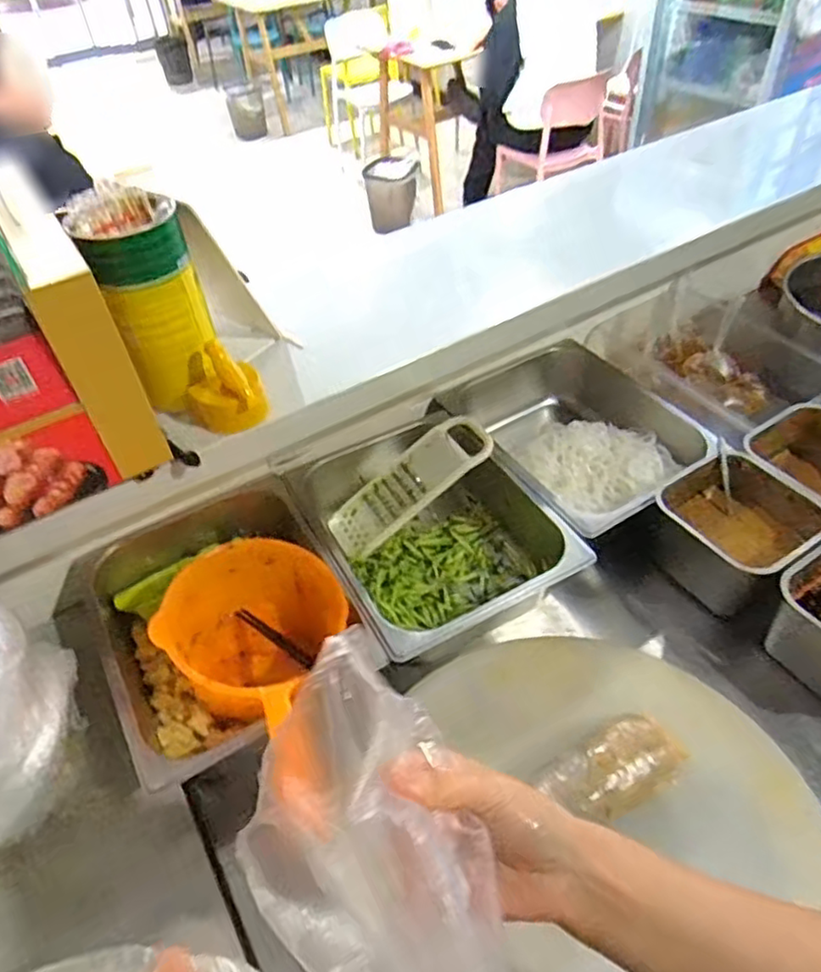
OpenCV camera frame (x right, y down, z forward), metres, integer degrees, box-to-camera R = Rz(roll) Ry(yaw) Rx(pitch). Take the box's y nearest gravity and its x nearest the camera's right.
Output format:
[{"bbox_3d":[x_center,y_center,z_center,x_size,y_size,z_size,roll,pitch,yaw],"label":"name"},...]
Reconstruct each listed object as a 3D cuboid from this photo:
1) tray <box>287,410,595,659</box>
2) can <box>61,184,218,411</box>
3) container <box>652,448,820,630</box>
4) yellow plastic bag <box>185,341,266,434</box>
[{"bbox_3d":[0.018,0.060,0.831,0.256,0.112,0.327,-24,49,-17],"label":"tray"},{"bbox_3d":[-0.259,-0.189,0.665,0.095,0.188,0.108,-18,47,-13],"label":"can"},{"bbox_3d":[0.390,0.057,0.785,0.161,0.097,0.166,-34,53,-25],"label":"container"},{"bbox_3d":[-0.192,-0.102,0.677,0.079,0.076,0.069,-18,47,-13],"label":"yellow plastic bag"}]

